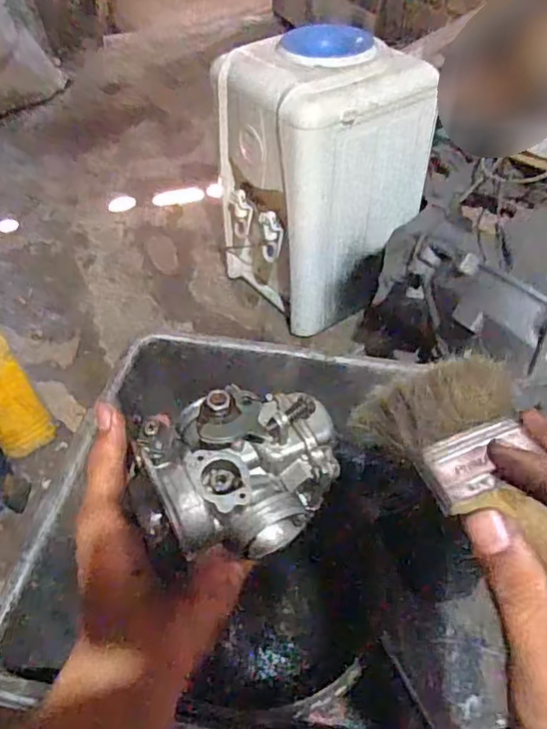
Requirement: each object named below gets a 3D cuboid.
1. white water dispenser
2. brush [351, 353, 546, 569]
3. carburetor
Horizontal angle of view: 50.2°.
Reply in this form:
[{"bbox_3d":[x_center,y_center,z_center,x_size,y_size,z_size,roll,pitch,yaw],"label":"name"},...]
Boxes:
[{"bbox_3d":[0.090,-0.343,1.134,0.281,0.488,0.284,-29,54,-25],"label":"white water dispenser"},{"bbox_3d":[0.094,0.060,0.207,0.065,0.026,0.192,-10,36,-10],"label":"brush"},{"bbox_3d":[-0.017,0.056,0.306,0.101,0.050,0.087,-15,79,-9],"label":"carburetor"}]

